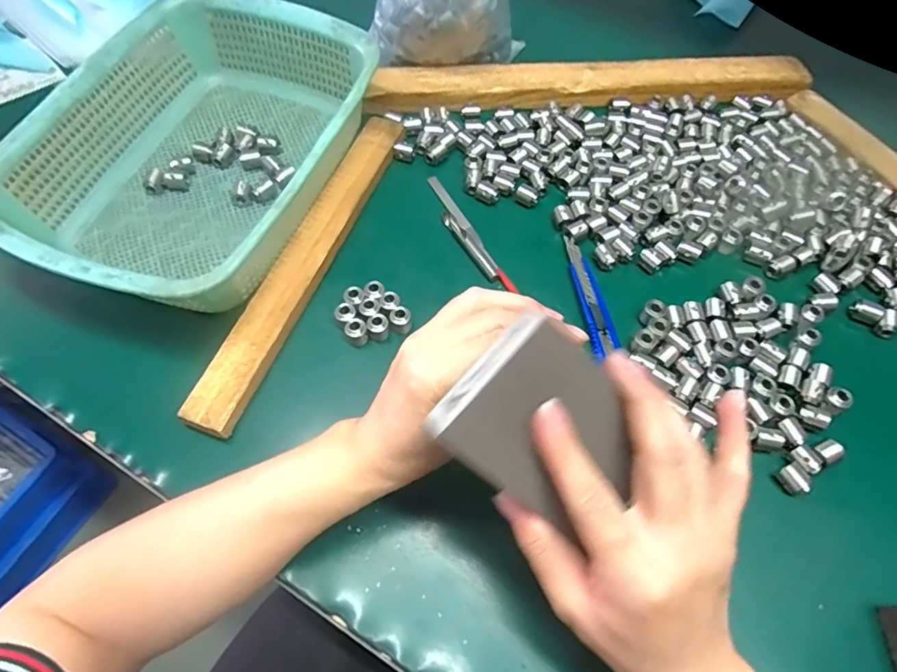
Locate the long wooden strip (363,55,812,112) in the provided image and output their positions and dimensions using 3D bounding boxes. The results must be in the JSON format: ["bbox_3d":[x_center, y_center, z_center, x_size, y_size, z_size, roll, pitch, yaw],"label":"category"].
[{"bbox_3d":[0.138,-0.258,0.524,0.429,0.015,0.054,-3,63,-1],"label":"long wooden strip"}]

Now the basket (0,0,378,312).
[{"bbox_3d":[-0.200,-0.152,0.431,0.217,0.072,0.293,19,65,9],"label":"basket"}]

